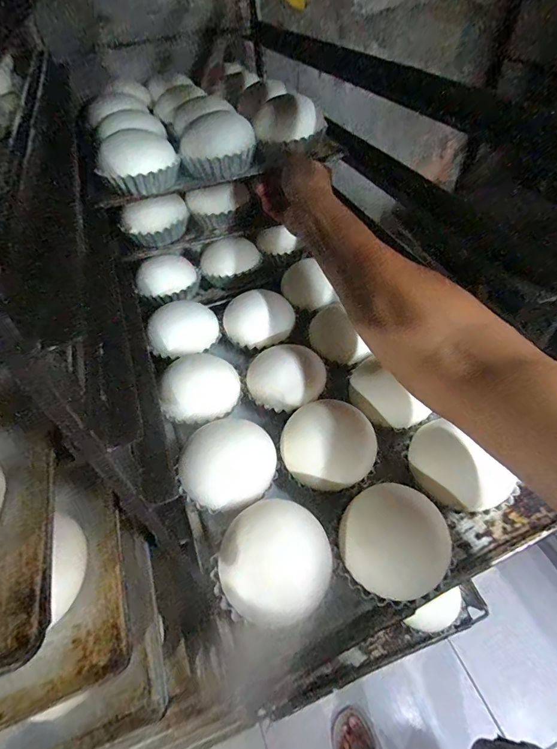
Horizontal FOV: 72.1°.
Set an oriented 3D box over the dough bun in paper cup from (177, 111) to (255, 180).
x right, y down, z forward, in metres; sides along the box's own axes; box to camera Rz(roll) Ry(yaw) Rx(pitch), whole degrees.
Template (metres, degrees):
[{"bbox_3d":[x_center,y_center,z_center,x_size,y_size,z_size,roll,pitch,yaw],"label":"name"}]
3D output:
[{"bbox_3d":[-0.076,-0.288,0.481,0.092,0.045,0.073,-8,51,-1],"label":"dough bun in paper cup"}]

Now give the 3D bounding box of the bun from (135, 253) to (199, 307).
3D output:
[{"bbox_3d":[-0.161,-0.142,0.560,0.086,0.043,0.065,-18,52,-9],"label":"bun"}]

